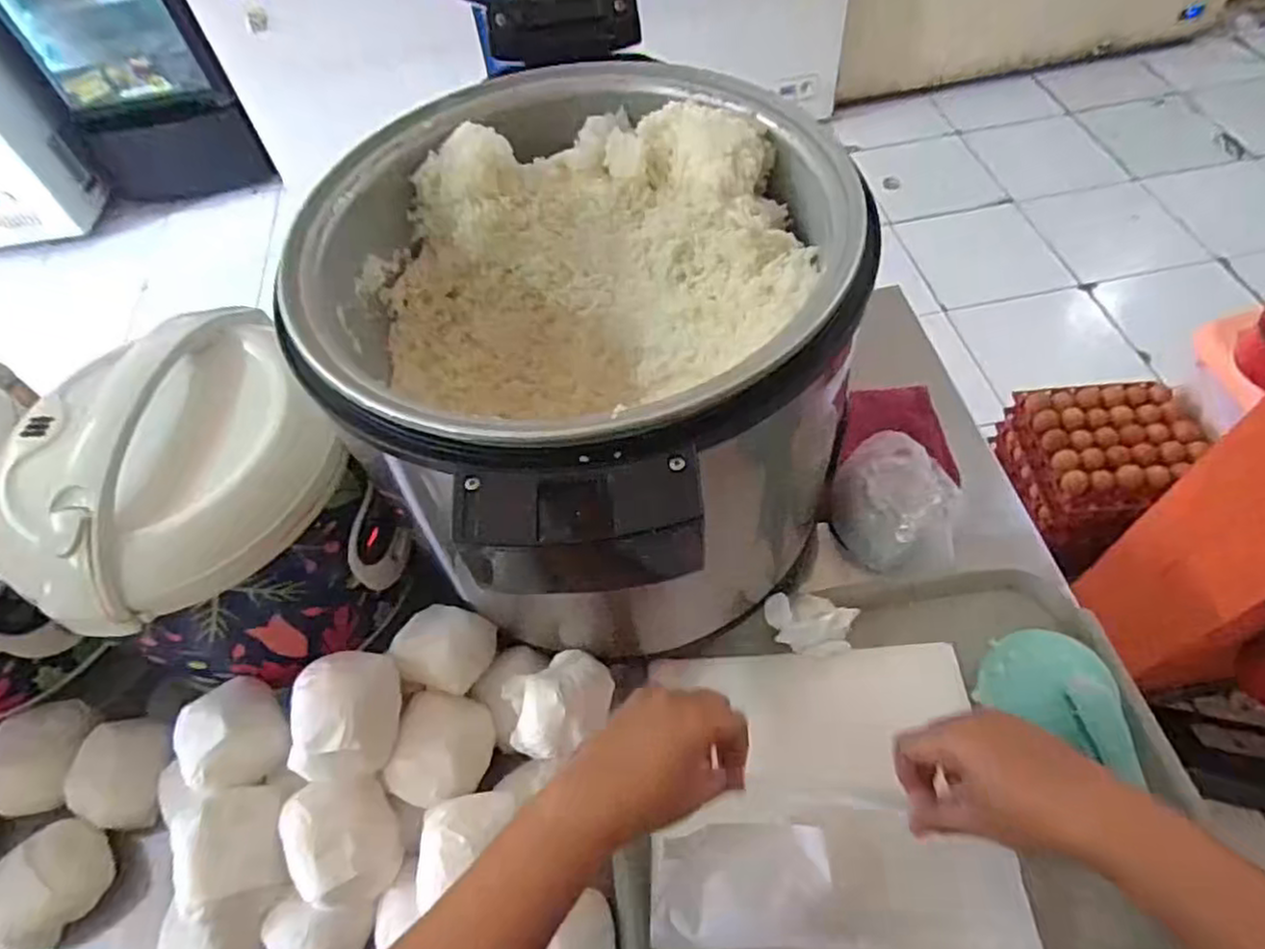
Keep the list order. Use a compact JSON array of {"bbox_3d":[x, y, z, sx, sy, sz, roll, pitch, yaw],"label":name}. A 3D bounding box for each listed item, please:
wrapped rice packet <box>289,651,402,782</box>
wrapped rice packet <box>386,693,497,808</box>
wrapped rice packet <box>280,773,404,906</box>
[{"bbox_3d":[-0.198,0.165,0.481,0.063,0.044,0.078,-9,56,-1],"label":"wrapped rice packet"},{"bbox_3d":[-0.139,0.198,0.506,0.057,0.055,0.075,6,57,9],"label":"wrapped rice packet"},{"bbox_3d":[-0.197,0.249,0.471,0.064,0.062,0.071,-12,56,-2],"label":"wrapped rice packet"}]

